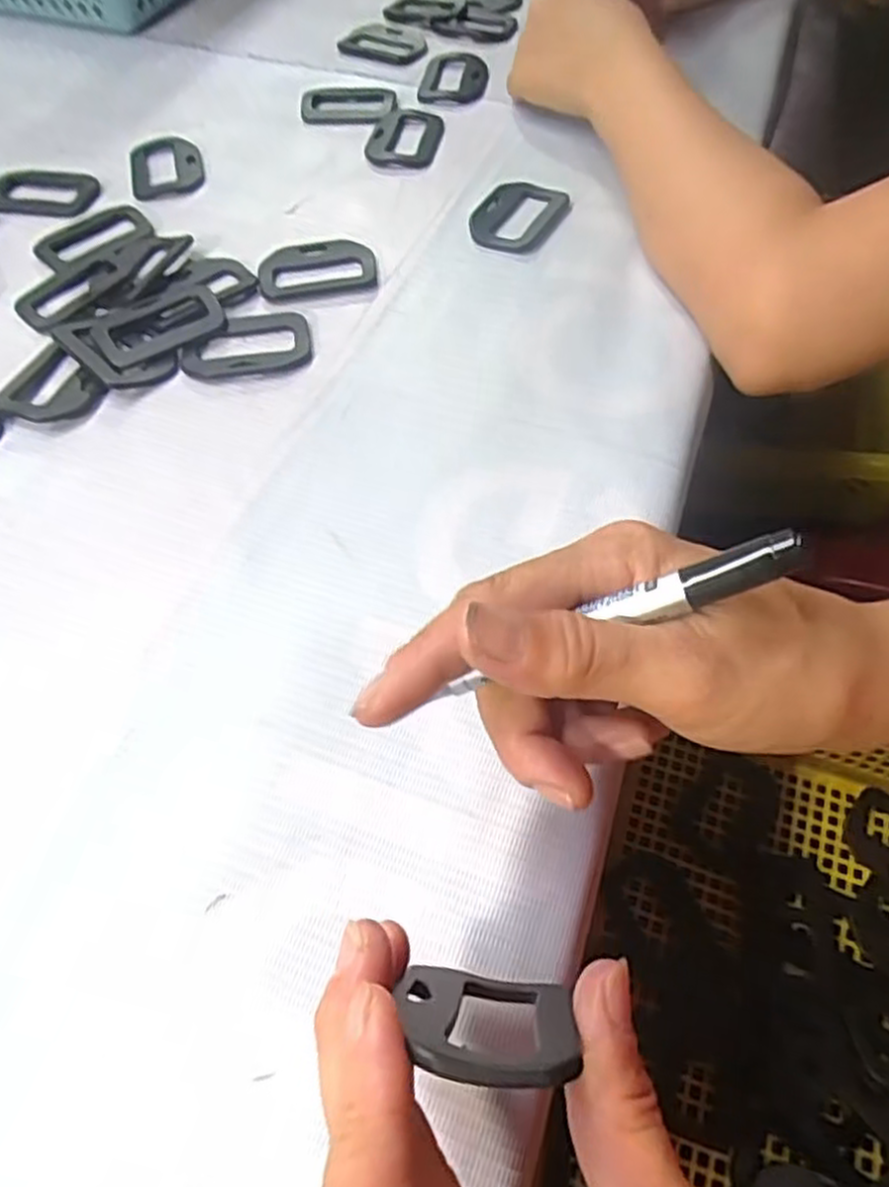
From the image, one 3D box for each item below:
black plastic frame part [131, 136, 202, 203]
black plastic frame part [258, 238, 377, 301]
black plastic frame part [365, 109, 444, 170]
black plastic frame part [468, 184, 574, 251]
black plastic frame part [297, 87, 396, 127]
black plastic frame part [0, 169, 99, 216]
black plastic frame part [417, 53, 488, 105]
[{"bbox_3d":[-0.169,-0.259,0.449,0.042,0.006,0.060,-14,58,-8],"label":"black plastic frame part"},{"bbox_3d":[-0.067,-0.171,0.391,0.060,0.006,0.045,-7,57,-3],"label":"black plastic frame part"},{"bbox_3d":[-0.025,-0.283,0.459,0.041,0.008,0.060,6,58,5],"label":"black plastic frame part"},{"bbox_3d":[0.040,-0.209,0.412,0.047,0.006,0.058,16,59,11],"label":"black plastic frame part"},{"bbox_3d":[-0.063,-0.320,0.487,0.062,0.006,0.041,-7,57,-3],"label":"black plastic frame part"},{"bbox_3d":[-0.237,-0.237,0.439,0.056,0.010,0.042,3,57,3],"label":"black plastic frame part"},{"bbox_3d":[0.004,-0.345,0.498,0.046,0.004,0.075,6,58,5],"label":"black plastic frame part"}]

